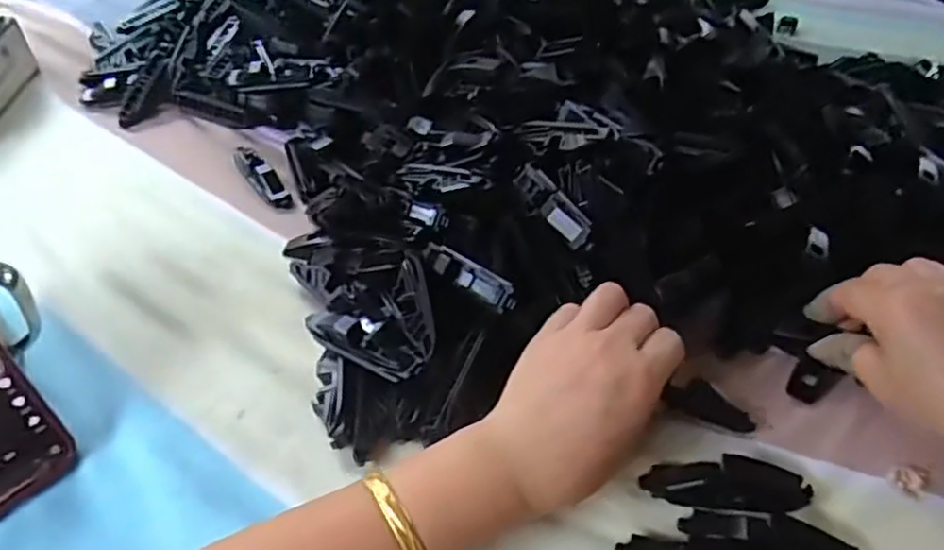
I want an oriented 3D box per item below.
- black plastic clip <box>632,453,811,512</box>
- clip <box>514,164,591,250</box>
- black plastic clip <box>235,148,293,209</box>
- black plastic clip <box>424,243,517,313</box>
[{"bbox_3d":[0.128,0.104,0.326,0.080,0.017,0.022,3,46,2],"label":"black plastic clip"},{"bbox_3d":[0.047,-0.042,0.393,0.022,0.013,0.079,-21,50,-20],"label":"clip"},{"bbox_3d":[-0.162,-0.076,0.503,0.018,0.016,0.070,-32,55,-28],"label":"black plastic clip"},{"bbox_3d":[-0.005,-0.002,0.380,0.022,0.013,0.078,-30,41,-27],"label":"black plastic clip"}]

